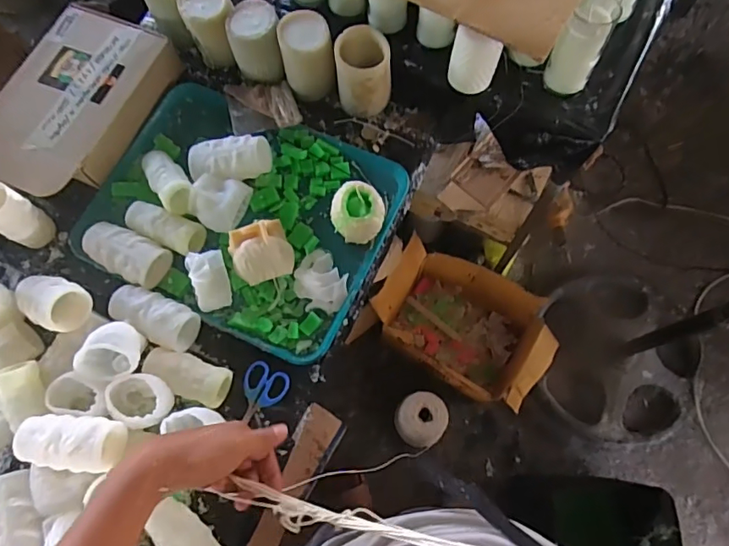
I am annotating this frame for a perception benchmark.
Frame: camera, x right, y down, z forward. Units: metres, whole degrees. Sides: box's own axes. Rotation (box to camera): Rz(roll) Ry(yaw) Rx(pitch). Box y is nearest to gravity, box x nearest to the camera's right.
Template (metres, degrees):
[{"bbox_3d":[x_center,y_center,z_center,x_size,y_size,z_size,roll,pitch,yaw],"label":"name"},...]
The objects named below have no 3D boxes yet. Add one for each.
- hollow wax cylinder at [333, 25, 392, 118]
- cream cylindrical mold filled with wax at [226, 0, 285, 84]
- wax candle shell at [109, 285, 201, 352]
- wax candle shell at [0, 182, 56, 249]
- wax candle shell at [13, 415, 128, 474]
[{"bbox_3d":[-0.001,-0.309,0.798,0.081,0.118,0.083,-5,71,0],"label":"hollow wax cylinder"},{"bbox_3d":[-0.174,-0.376,0.825,0.077,0.090,0.090,-10,71,-2],"label":"cream cylindrical mold filled with wax"},{"bbox_3d":[-0.299,0.061,0.717,0.121,0.049,0.058,24,73,9],"label":"wax candle shell"},{"bbox_3d":[-0.504,-0.081,0.732,0.047,0.116,0.060,22,73,8],"label":"wax candle shell"},{"bbox_3d":[-0.362,0.209,0.627,0.125,0.051,0.064,2,71,2],"label":"wax candle shell"}]

